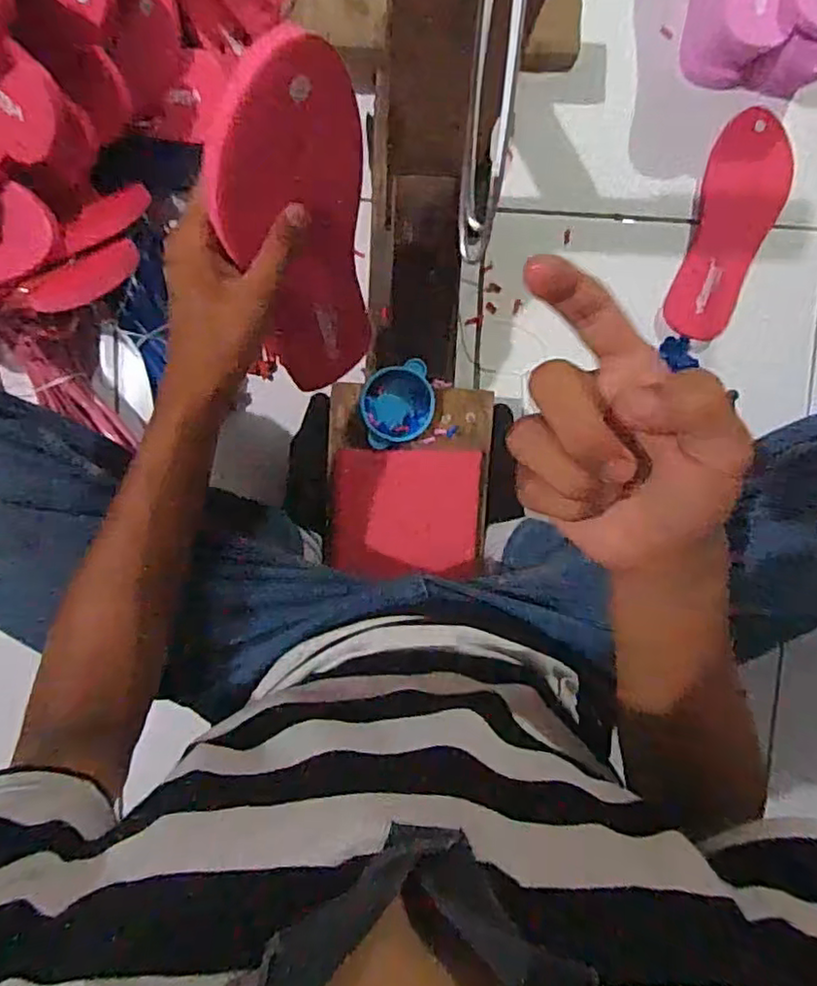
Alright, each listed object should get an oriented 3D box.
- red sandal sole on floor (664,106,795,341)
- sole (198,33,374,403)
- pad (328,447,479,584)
[{"bbox_3d":[0.361,-0.293,0.710,0.089,0.014,0.235,14,101,3],"label":"red sandal sole on floor"},{"bbox_3d":[-0.066,-0.148,0.397,0.091,0.237,0.016,-35,68,-18],"label":"sole"},{"bbox_3d":[-0.002,0.021,0.639,0.147,0.007,0.127,1,92,-7],"label":"pad"}]

